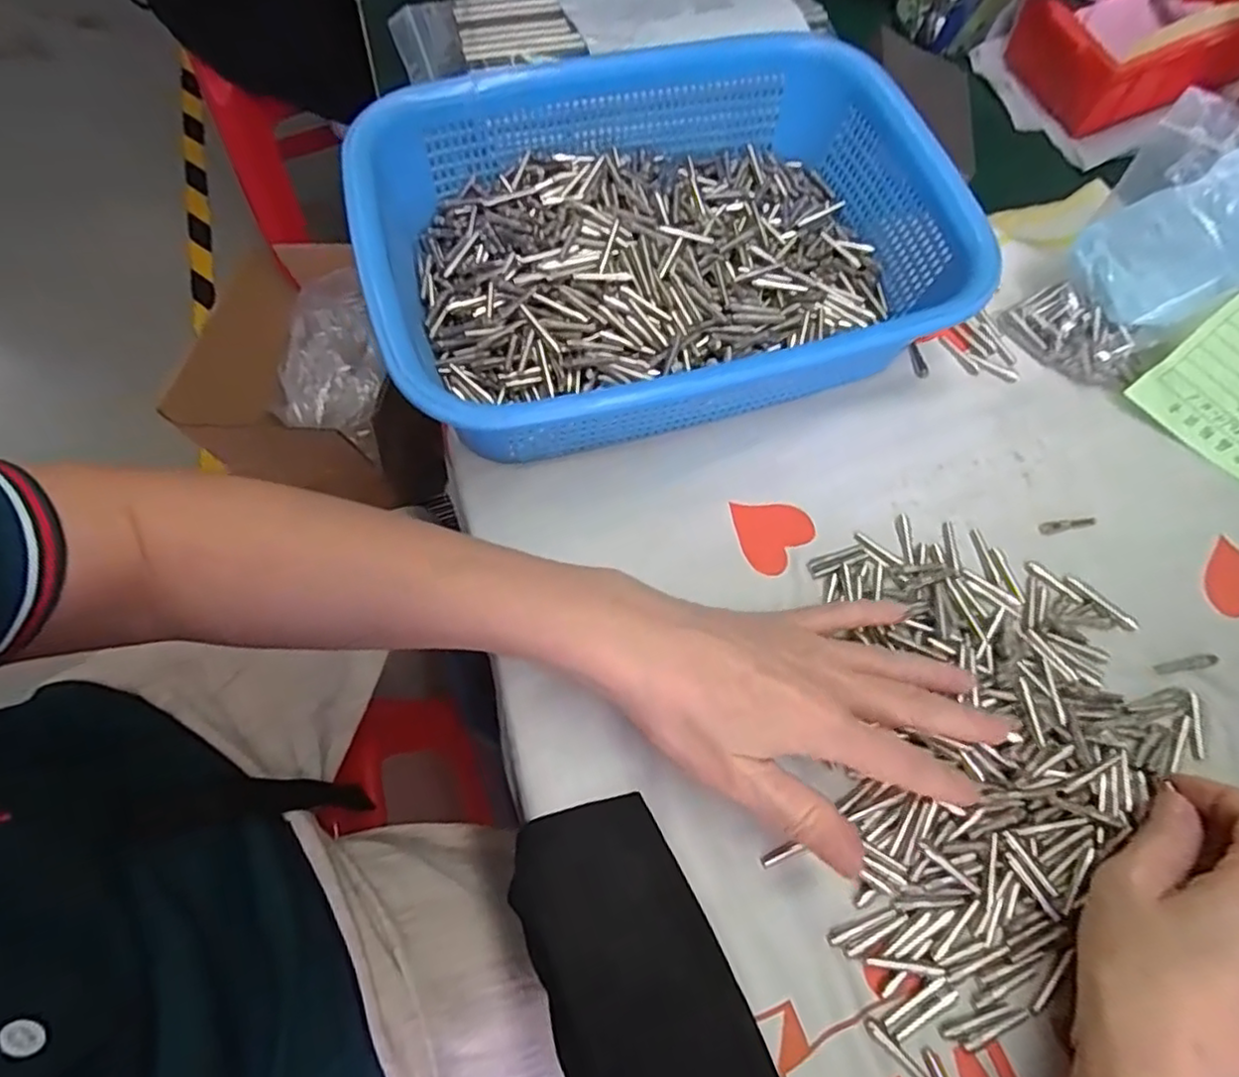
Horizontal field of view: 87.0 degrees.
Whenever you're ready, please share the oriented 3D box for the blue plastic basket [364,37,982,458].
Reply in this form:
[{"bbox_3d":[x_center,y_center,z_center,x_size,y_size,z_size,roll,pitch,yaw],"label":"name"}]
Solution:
[{"bbox_3d":[0.025,-0.152,0.337,0.278,0.071,0.207,-14,70,-8],"label":"blue plastic basket"}]

